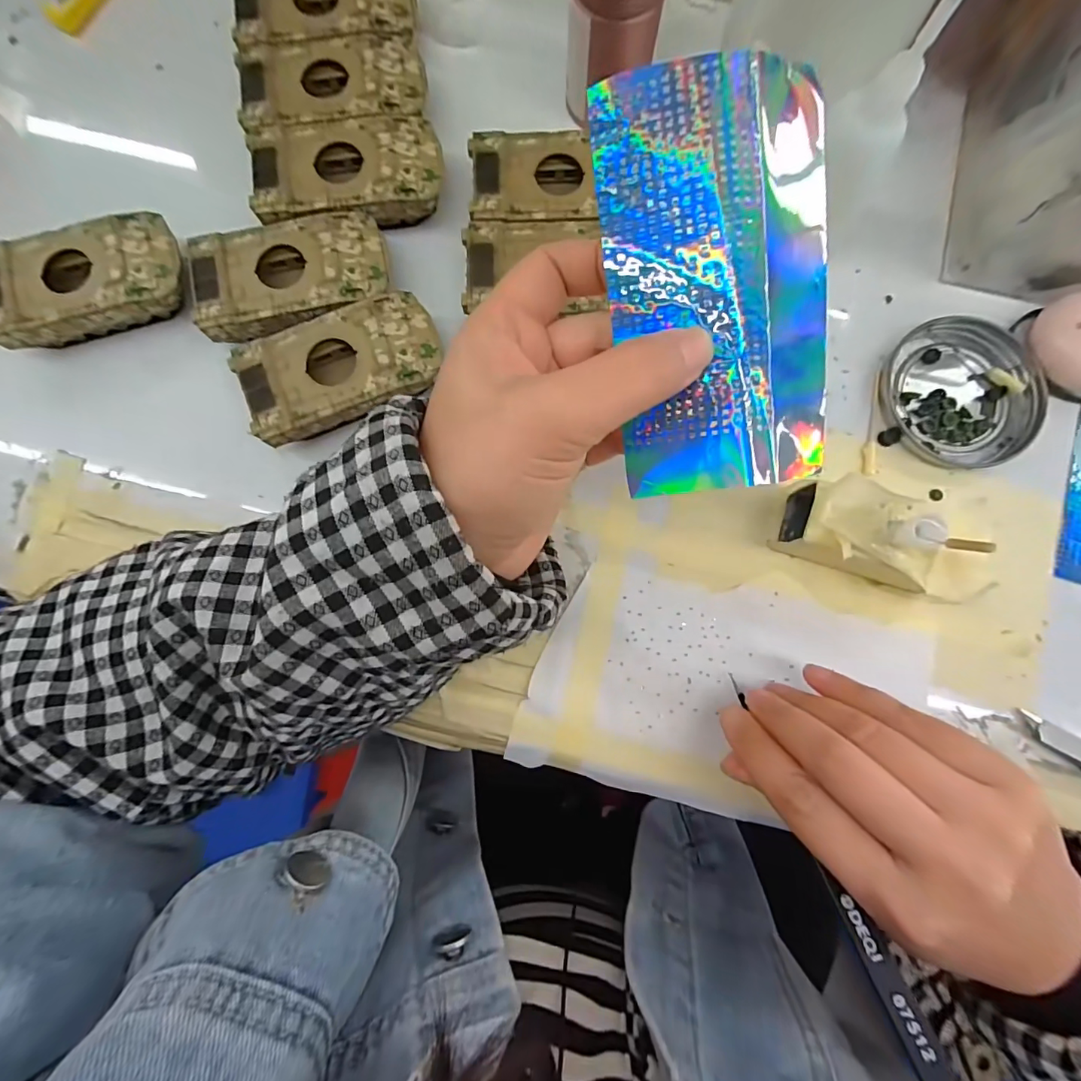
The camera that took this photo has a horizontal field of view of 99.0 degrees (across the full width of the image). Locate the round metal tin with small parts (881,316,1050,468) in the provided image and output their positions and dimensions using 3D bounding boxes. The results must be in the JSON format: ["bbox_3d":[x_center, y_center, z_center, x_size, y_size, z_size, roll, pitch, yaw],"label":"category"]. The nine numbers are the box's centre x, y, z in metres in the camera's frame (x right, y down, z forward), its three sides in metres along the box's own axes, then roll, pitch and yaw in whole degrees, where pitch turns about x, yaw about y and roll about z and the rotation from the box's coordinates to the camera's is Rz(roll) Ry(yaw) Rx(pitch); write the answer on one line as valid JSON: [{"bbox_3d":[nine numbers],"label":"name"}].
[{"bbox_3d":[0.220,-0.078,0.241,0.074,0.007,0.076,0,83,0],"label":"round metal tin with small parts"}]

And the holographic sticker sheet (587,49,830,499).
[{"bbox_3d":[0.058,-0.077,0.145,0.071,0.014,0.119,-8,101,-1],"label":"holographic sticker sheet"}]

